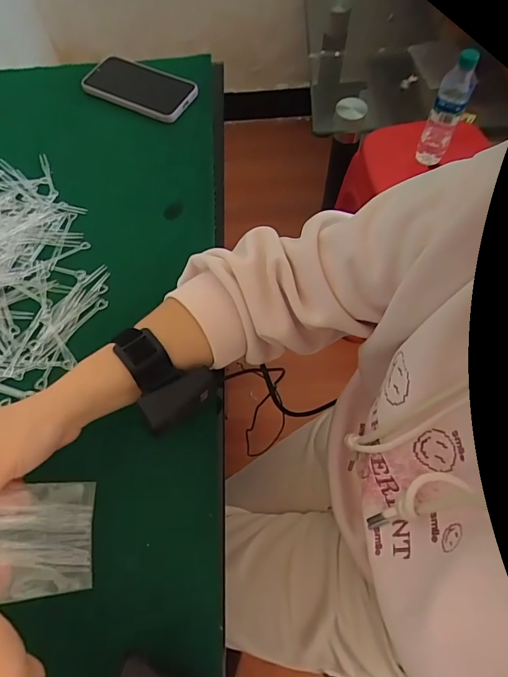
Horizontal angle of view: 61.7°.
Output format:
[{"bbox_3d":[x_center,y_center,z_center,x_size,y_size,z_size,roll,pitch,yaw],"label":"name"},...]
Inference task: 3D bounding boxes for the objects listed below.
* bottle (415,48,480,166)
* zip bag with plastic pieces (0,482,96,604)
[{"bbox_3d":[0.384,-0.450,0.853,0.060,0.219,0.051,13,65,10],"label":"bottle"},{"bbox_3d":[-0.183,0.153,0.322,0.120,0.007,0.080,12,57,-36],"label":"zip bag with plastic pieces"}]

